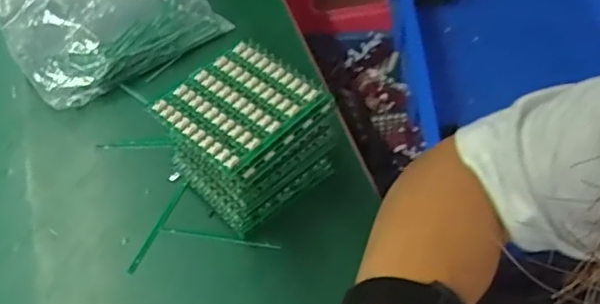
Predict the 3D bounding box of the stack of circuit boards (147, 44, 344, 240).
[{"bbox_3d":[-0.036,-0.010,0.416,0.085,0.092,0.095,36,63,25],"label":"stack of circuit boards"}]

